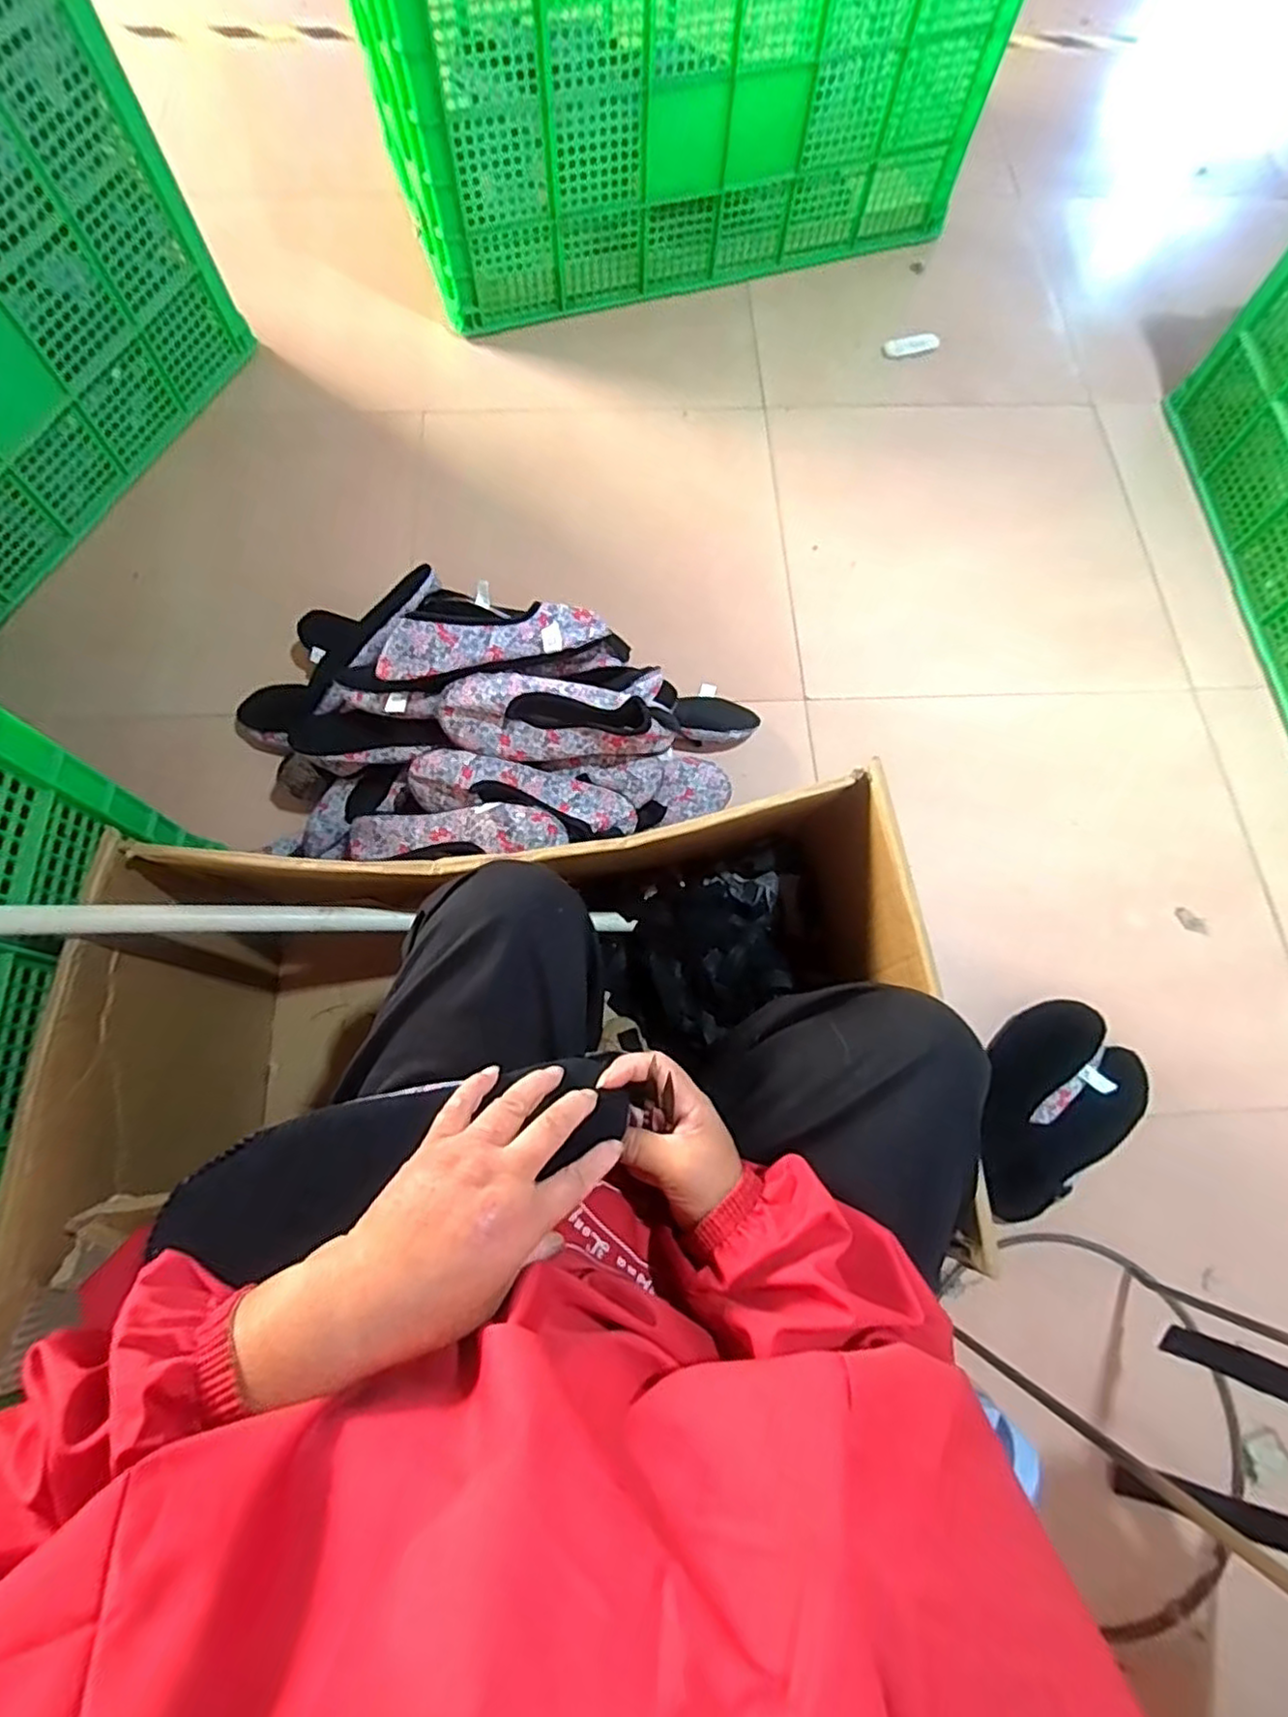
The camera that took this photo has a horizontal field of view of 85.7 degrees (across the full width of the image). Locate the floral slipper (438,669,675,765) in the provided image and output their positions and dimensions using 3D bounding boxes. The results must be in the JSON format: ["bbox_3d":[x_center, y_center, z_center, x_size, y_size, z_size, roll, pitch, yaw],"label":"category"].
[{"bbox_3d":[-0.097,-0.155,0.778,0.245,0.076,0.077,2,70,-1],"label":"floral slipper"}]

